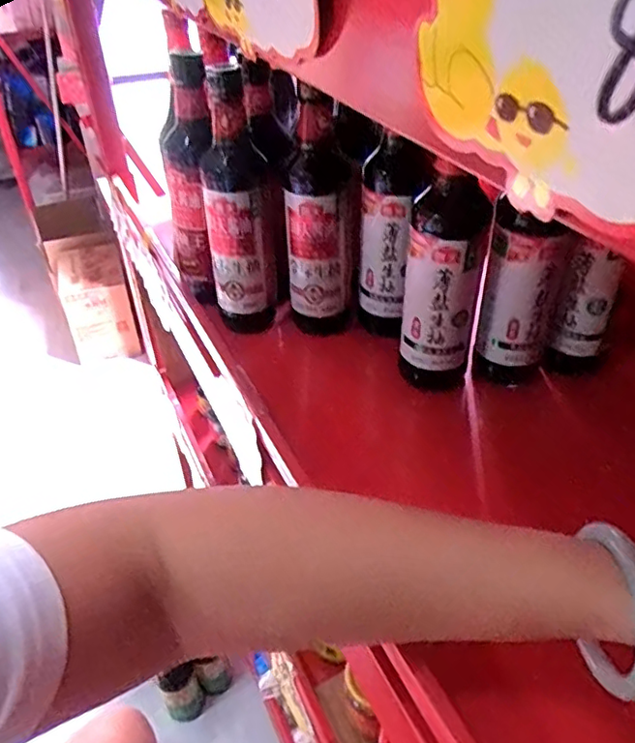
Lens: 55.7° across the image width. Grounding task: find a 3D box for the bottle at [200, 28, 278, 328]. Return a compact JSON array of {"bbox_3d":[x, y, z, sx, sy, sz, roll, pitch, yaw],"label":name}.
[{"bbox_3d":[-0.076,-0.148,0.564,0.053,0.272,0.053,-10,40,-10],"label":"bottle"}]

